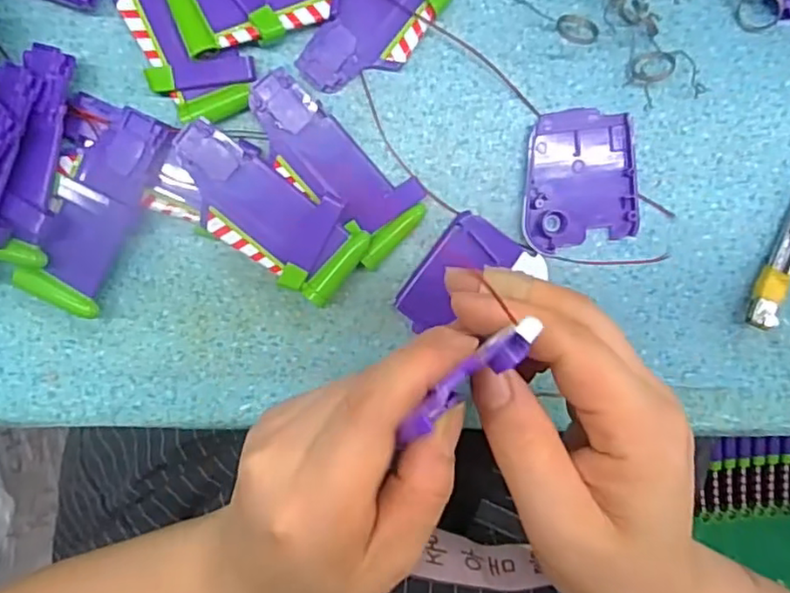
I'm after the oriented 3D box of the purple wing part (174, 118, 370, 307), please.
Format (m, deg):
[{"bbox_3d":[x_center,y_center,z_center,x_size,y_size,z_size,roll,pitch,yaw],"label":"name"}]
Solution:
[{"bbox_3d":[-0.056,-0.038,0.278,0.088,0.019,0.040,38,95,-8],"label":"purple wing part"}]

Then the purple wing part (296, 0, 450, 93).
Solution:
[{"bbox_3d":[-0.003,-0.126,0.274,0.039,0.010,0.089,35,95,-8],"label":"purple wing part"}]

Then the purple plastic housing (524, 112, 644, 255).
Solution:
[{"bbox_3d":[0.086,-0.053,0.293,0.052,0.007,0.061,1,99,-4],"label":"purple plastic housing"}]

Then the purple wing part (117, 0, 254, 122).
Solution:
[{"bbox_3d":[-0.093,-0.116,0.267,0.040,0.010,0.087,-29,100,1],"label":"purple wing part"}]

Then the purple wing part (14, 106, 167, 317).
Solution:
[{"bbox_3d":[-0.129,-0.038,0.276,0.033,0.014,0.088,23,97,-7],"label":"purple wing part"}]

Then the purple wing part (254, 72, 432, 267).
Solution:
[{"bbox_3d":[-0.026,-0.058,0.281,0.039,0.014,0.090,-42,99,3],"label":"purple wing part"}]

